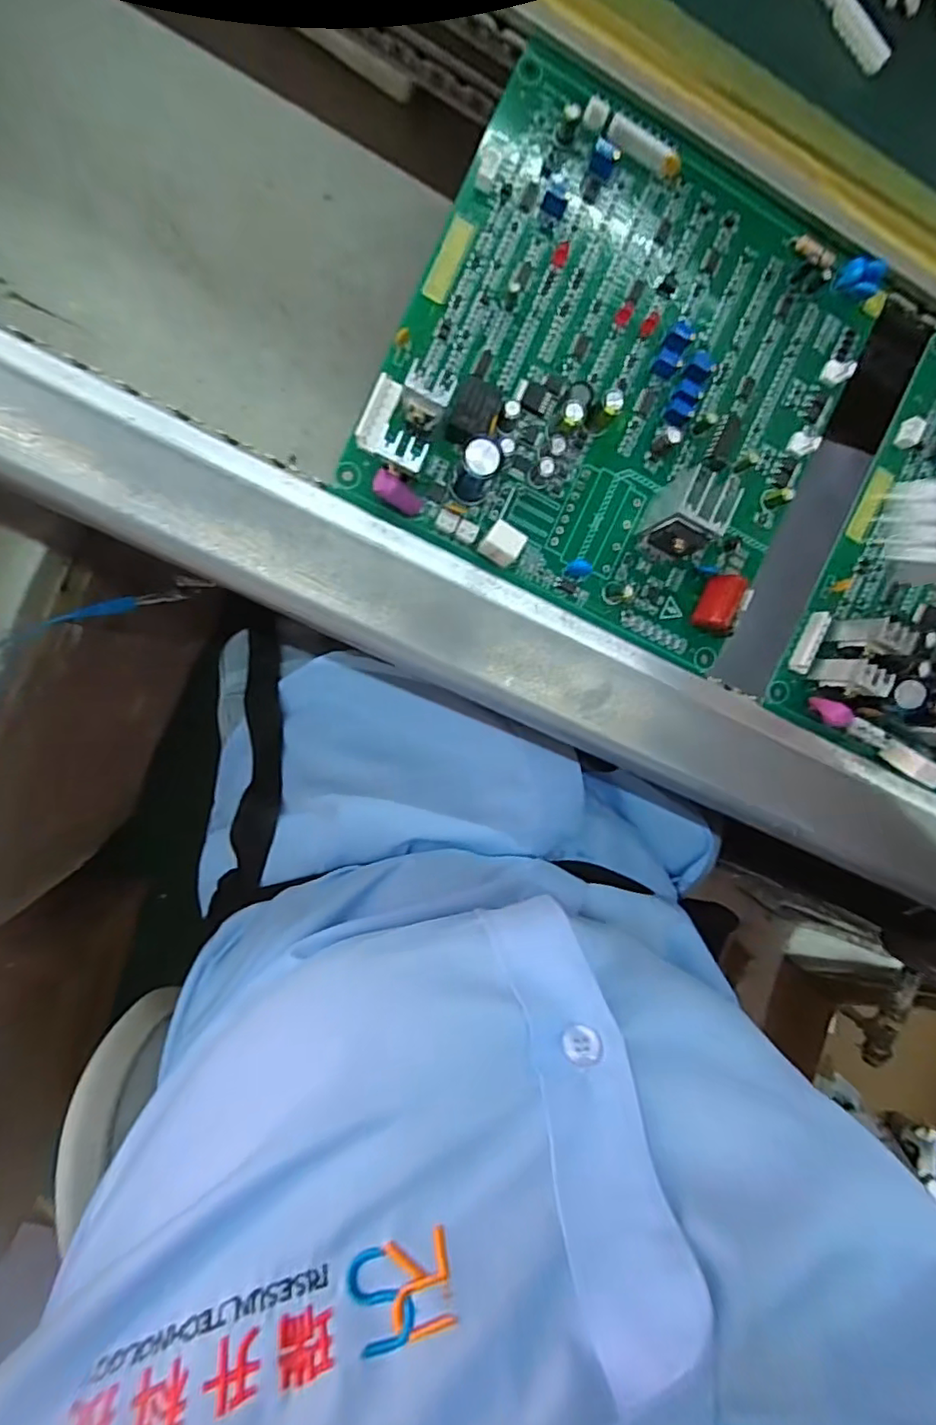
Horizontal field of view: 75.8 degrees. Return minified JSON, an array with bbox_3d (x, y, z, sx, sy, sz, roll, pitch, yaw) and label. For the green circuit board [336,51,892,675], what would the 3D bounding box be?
[{"bbox_3d":[0.066,-0.135,0.235,0.180,0.031,0.184,24,90,-10],"label":"green circuit board"}]

